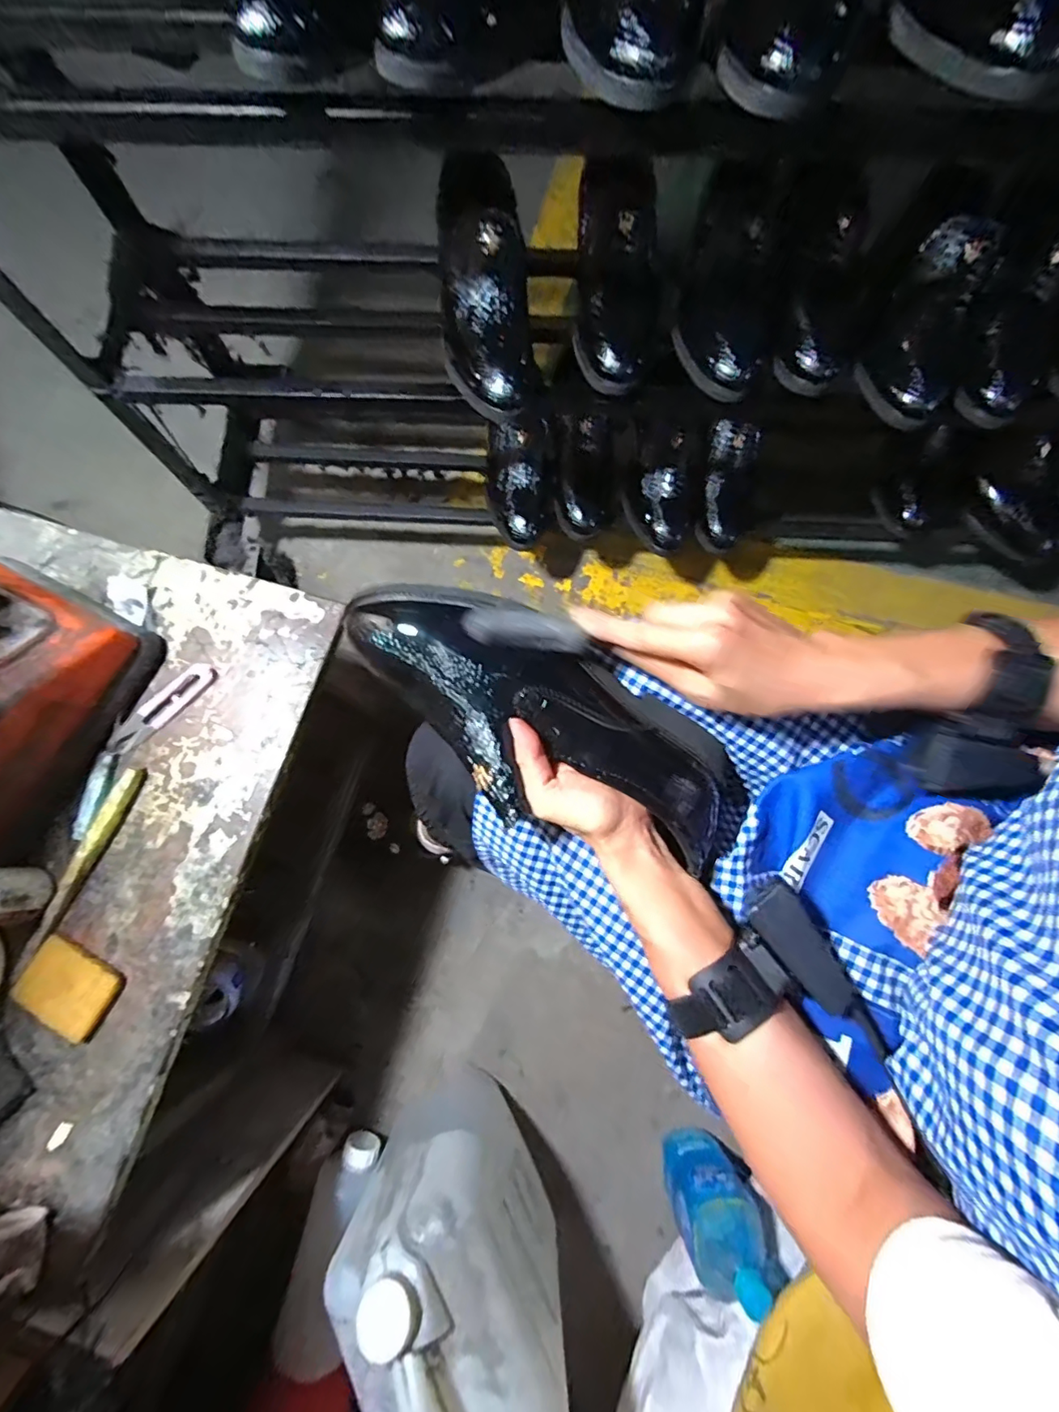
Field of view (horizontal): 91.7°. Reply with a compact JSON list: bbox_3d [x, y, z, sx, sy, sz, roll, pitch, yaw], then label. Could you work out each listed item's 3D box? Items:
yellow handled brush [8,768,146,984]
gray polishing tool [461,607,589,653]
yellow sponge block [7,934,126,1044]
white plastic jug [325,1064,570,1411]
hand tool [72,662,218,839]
[{"bbox_3d":[-0.370,0.133,0.419,0.019,0.012,0.175,22,77,4],"label":"yellow handled brush"},{"bbox_3d":[-0.003,-0.049,0.319,0.075,0.014,0.020,9,76,0],"label":"gray polishing tool"},{"bbox_3d":[-0.361,0.218,0.399,0.074,0.012,0.054,28,77,6],"label":"yellow sponge block"},{"bbox_3d":[-0.068,0.582,0.550,0.153,0.329,0.237,-29,78,-8],"label":"white plastic jug"},{"bbox_3d":[-0.345,0.028,0.449,0.042,0.007,0.169,32,78,7],"label":"hand tool"}]

